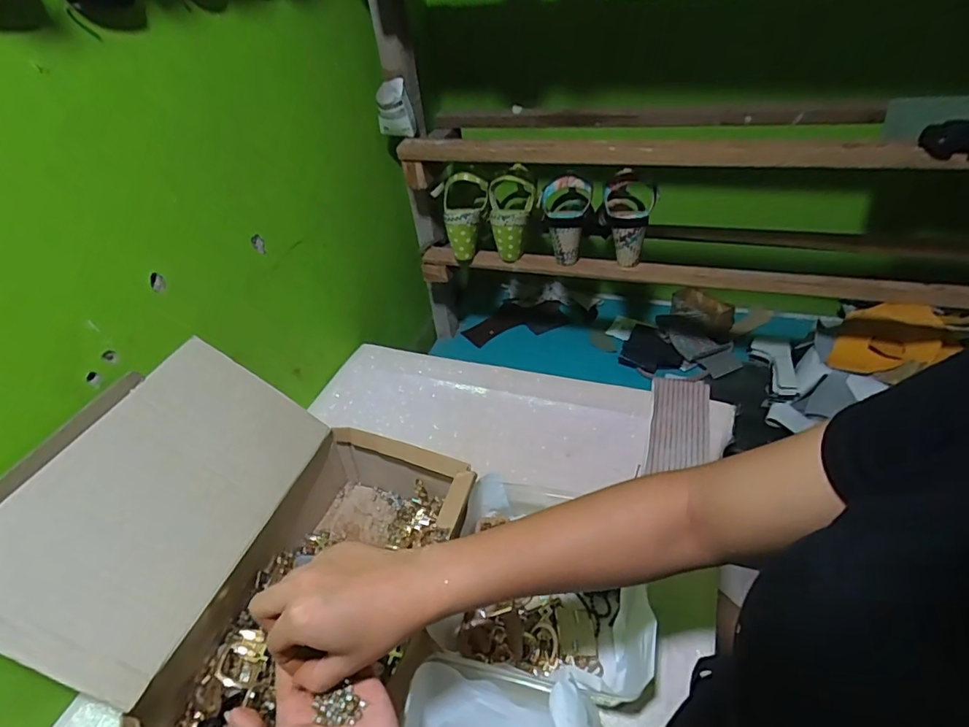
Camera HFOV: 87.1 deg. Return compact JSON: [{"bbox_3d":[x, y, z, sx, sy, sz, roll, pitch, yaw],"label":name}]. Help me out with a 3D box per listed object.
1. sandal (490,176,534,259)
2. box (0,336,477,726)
[{"bbox_3d":[0.048,-0.249,0.866,0.077,0.120,0.088,-2,39,5],"label":"sandal"},{"bbox_3d":[-0.225,0.175,0.505,0.321,0.236,0.330,13,44,22],"label":"box"}]

